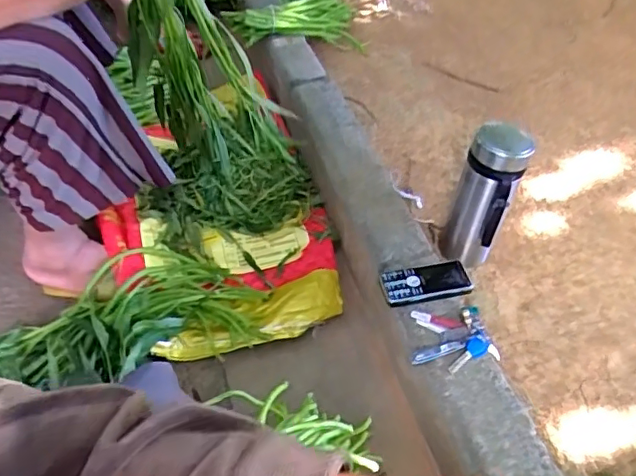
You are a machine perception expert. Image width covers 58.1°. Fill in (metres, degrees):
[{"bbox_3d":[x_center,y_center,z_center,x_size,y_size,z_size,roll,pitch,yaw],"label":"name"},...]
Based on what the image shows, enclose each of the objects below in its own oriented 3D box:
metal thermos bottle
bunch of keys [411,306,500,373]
[{"bbox_3d":[0.248,-0.053,0.872,0.087,0.240,0.089,19,49,15],"label":"metal thermos bottle"},{"bbox_3d":[0.177,0.130,0.758,0.110,0.023,0.090,-5,46,-5],"label":"bunch of keys"}]

